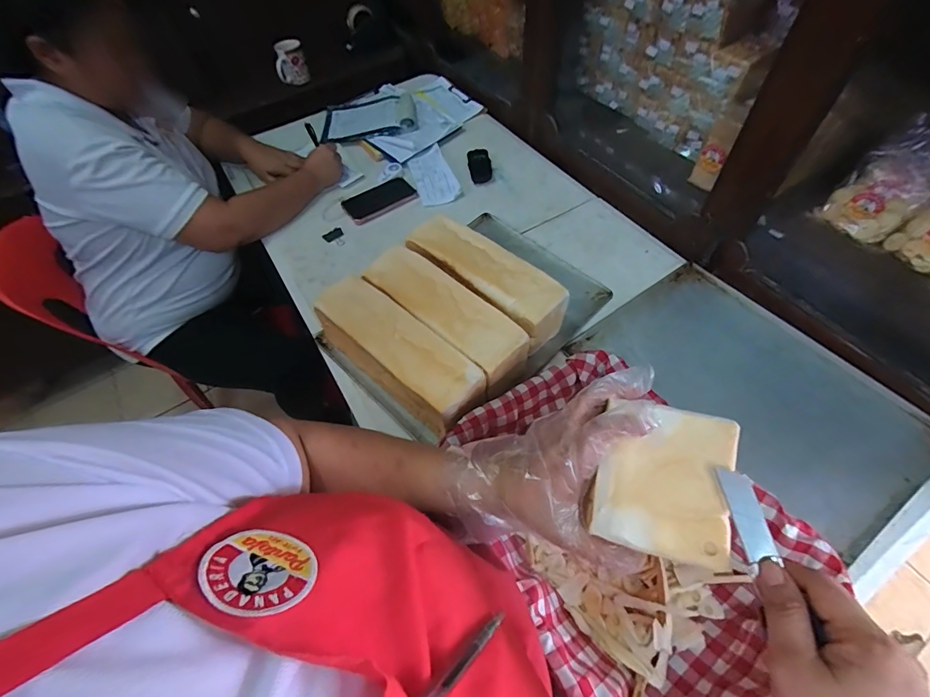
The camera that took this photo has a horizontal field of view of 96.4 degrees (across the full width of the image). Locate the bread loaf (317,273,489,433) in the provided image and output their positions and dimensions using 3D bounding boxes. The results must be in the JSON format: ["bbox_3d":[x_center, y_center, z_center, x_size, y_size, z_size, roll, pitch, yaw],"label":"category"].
[{"bbox_3d":[-0.107,0.007,0.648,0.295,0.102,0.095,37,67,22],"label":"bread loaf"}]

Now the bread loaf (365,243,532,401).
[{"bbox_3d":[-0.036,-0.043,0.697,0.288,0.116,0.097,37,67,23],"label":"bread loaf"}]

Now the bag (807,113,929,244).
[{"bbox_3d":[0.681,-0.257,0.671,0.166,0.045,0.111,-46,59,20],"label":"bag"}]

